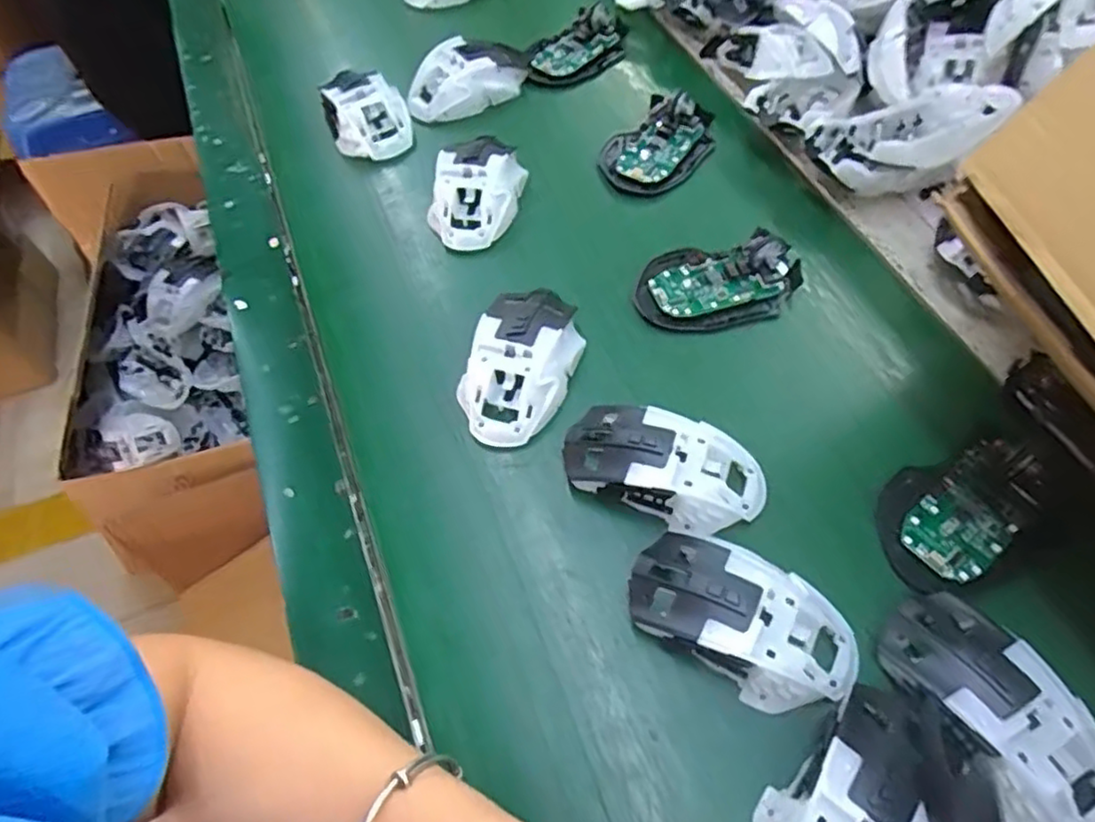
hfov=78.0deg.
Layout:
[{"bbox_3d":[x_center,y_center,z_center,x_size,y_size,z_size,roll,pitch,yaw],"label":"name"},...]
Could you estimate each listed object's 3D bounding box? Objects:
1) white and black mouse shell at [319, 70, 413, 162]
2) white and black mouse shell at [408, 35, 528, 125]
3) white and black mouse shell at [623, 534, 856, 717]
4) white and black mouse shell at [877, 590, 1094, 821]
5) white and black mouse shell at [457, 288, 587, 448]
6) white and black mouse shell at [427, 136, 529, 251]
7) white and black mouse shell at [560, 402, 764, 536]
[{"bbox_3d":[-0.155,-0.254,0.579,0.067,0.038,0.079,-21,60,-8],"label":"white and black mouse shell"},{"bbox_3d":[-0.072,-0.297,0.599,0.113,0.038,0.061,-30,62,-13],"label":"white and black mouse shell"},{"bbox_3d":[0.100,0.104,0.344,0.119,0.035,0.067,24,64,17],"label":"white and black mouse shell"},{"bbox_3d":[0.213,0.141,0.317,0.057,0.031,0.115,-26,61,-11],"label":"white and black mouse shell"},{"bbox_3d":[-0.017,-0.034,0.438,0.065,0.034,0.113,19,63,15],"label":"white and black mouse shell"},{"bbox_3d":[-0.055,-0.173,0.524,0.064,0.037,0.095,16,62,13],"label":"white and black mouse shell"},{"bbox_3d":[0.067,0.031,0.392,0.114,0.036,0.057,17,62,14],"label":"white and black mouse shell"}]

